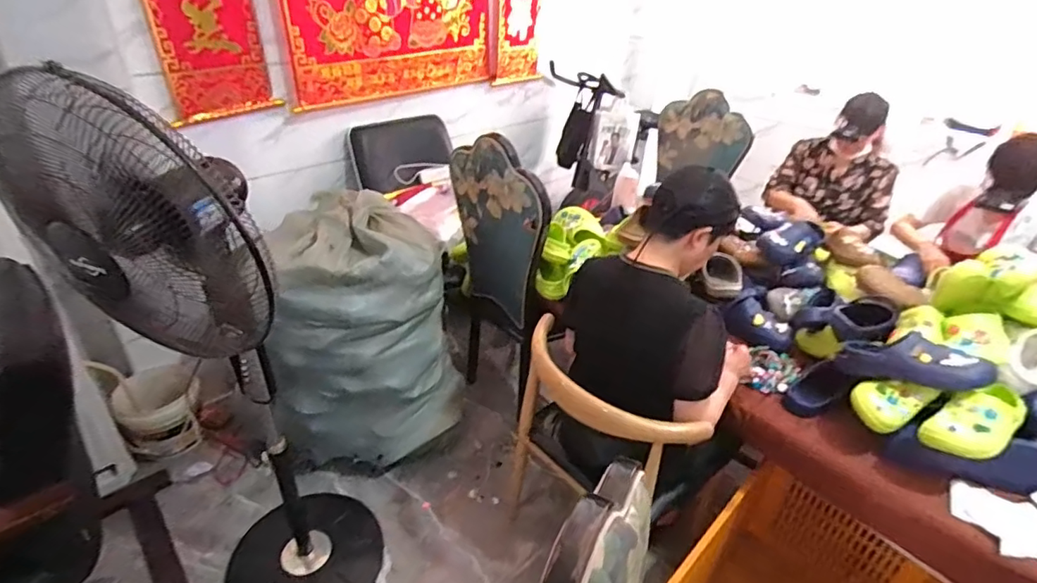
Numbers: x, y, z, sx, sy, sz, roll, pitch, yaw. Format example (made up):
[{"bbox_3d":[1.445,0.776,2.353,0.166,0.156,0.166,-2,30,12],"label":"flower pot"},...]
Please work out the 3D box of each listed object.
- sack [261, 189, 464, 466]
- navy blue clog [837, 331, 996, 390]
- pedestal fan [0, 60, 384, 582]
[{"bbox_3d":[-0.539,0.130,1.743,0.599,0.804,0.440,-17,37,-30],"label":"sack"},{"bbox_3d":[0.924,0.158,1.253,0.297,0.093,0.090,5,28,32],"label":"navy blue clog"},{"bbox_3d":[-0.618,0.257,1.188,0.454,1.401,0.456,2,31,-1],"label":"pedestal fan"}]

